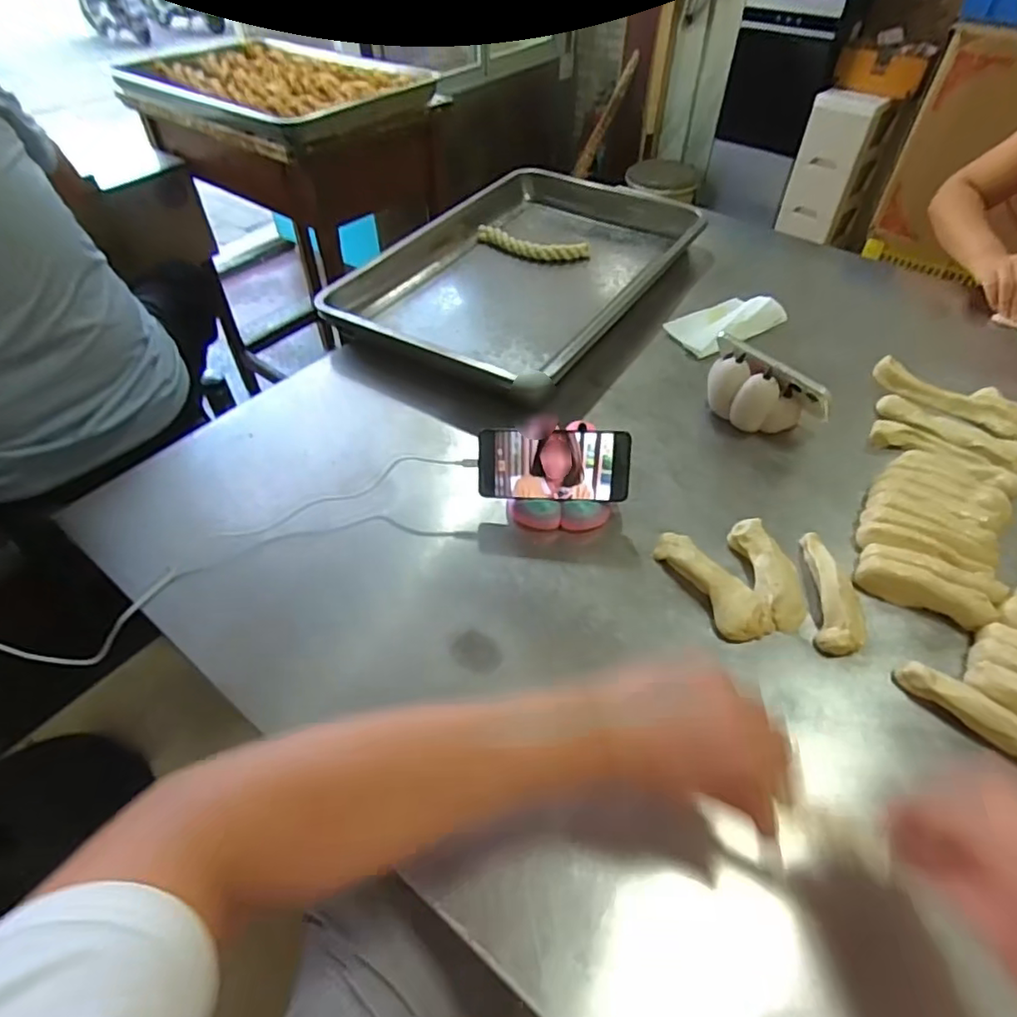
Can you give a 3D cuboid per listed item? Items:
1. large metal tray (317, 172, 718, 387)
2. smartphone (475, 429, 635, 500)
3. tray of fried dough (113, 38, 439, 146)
[{"bbox_3d":[0.033,-0.441,1.057,0.419,0.060,0.713,22,52,22],"label":"large metal tray"},{"bbox_3d":[0.050,-0.048,0.659,0.164,0.075,0.015,2,15,5],"label":"smartphone"},{"bbox_3d":[-0.499,-0.858,1.202,0.561,0.068,0.420,33,57,26],"label":"tray of fried dough"}]

